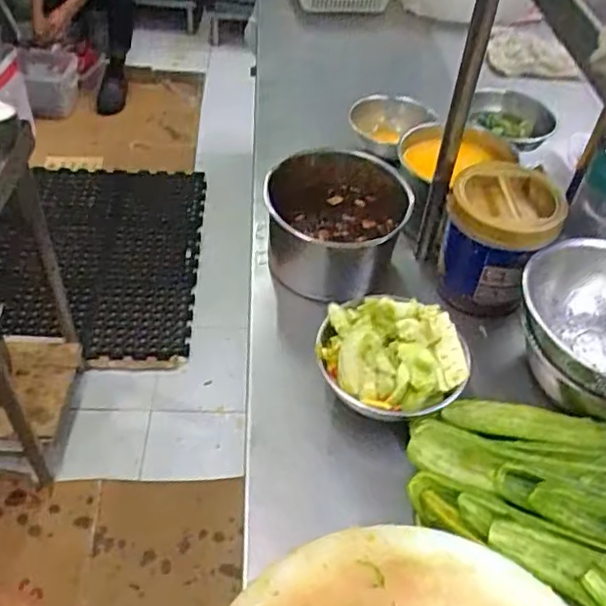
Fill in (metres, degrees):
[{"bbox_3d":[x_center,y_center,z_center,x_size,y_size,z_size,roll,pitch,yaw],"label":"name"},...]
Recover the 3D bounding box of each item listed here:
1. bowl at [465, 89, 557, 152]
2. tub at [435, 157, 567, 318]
[{"bbox_3d":[0.361,-0.314,1.136,0.134,0.062,0.118,2,47,-3],"label":"bowl"},{"bbox_3d":[0.253,-0.083,0.861,0.134,0.156,0.135,2,47,-3],"label":"tub"}]

